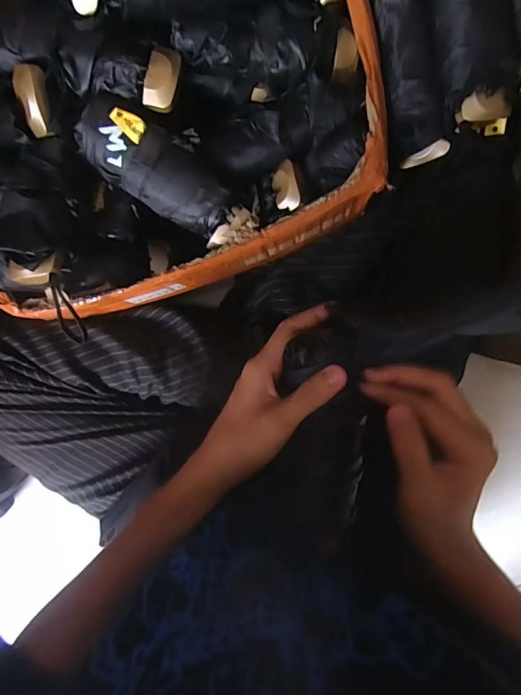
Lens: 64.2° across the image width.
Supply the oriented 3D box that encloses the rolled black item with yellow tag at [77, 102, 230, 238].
[{"bbox_3d":[-0.092,-0.158,0.371,0.139,0.042,0.060,34,97,-2],"label":"rolled black item with yellow tag"}]

